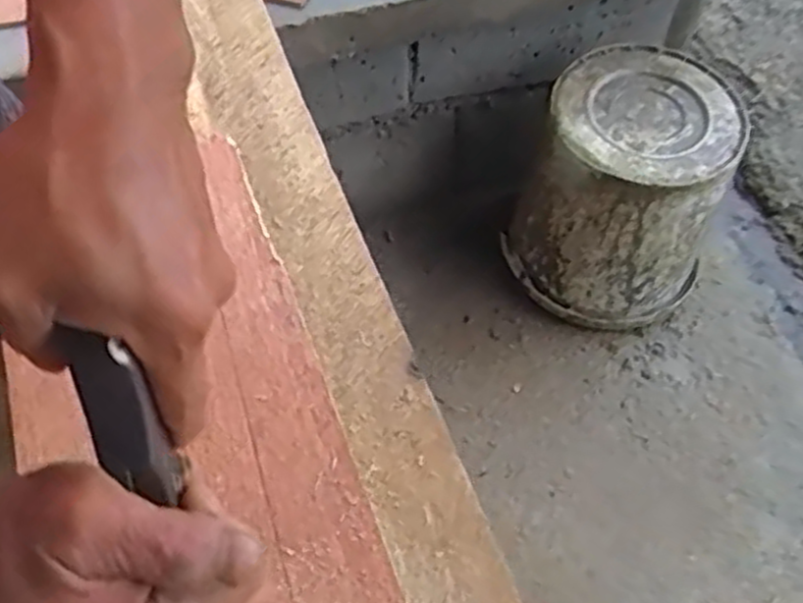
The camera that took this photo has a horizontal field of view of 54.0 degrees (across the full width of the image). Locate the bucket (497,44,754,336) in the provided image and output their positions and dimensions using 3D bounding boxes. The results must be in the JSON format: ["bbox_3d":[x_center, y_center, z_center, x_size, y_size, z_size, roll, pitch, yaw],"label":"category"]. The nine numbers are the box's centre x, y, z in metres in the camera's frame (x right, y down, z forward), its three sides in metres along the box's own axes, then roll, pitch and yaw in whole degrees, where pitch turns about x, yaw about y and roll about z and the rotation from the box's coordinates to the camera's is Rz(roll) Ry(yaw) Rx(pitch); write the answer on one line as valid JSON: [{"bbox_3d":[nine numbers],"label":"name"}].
[{"bbox_3d":[0.297,-0.145,1.064,0.258,0.289,0.223,34,61,20],"label":"bucket"}]

